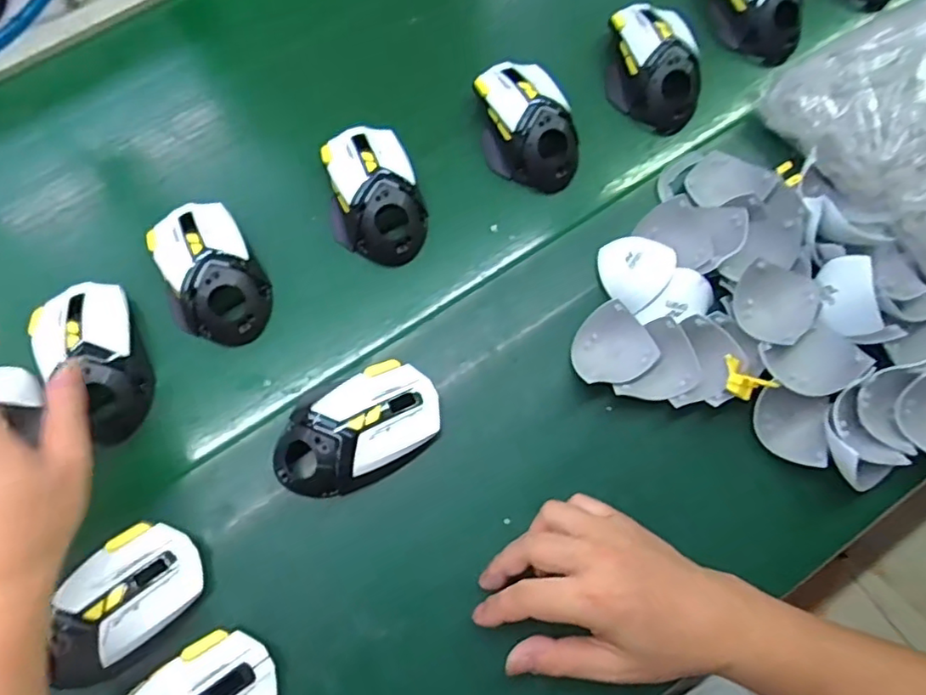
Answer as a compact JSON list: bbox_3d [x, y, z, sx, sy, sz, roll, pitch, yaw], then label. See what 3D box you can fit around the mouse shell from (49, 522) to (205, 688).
[{"bbox_3d":[-0.216,0.160,0.375,0.104,0.033,0.062,-41,79,-12],"label":"mouse shell"}]

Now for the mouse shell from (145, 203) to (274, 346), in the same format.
[{"bbox_3d":[-0.193,-0.059,0.450,0.071,0.035,0.120,-28,76,-9],"label":"mouse shell"}]

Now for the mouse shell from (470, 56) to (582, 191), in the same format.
[{"bbox_3d":[0.052,-0.187,0.492,0.076,0.038,0.121,-22,76,-7],"label":"mouse shell"}]

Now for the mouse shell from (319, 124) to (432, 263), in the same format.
[{"bbox_3d":[-0.072,-0.124,0.470,0.071,0.037,0.120,-16,75,-6],"label":"mouse shell"}]

